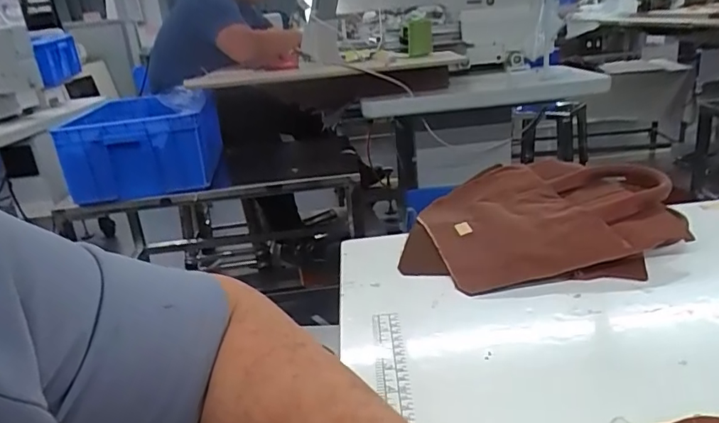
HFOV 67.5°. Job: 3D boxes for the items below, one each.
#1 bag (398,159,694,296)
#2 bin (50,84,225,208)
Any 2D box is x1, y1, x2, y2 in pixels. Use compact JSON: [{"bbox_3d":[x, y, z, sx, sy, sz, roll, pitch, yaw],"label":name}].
[{"bbox_3d":[0.180,0.002,0.574,0.276,0.045,0.244,-5,19,2],"label":"bag"},{"bbox_3d":[-0.549,-0.183,1.416,0.334,0.189,0.405,-7,20,-5],"label":"bin"}]

